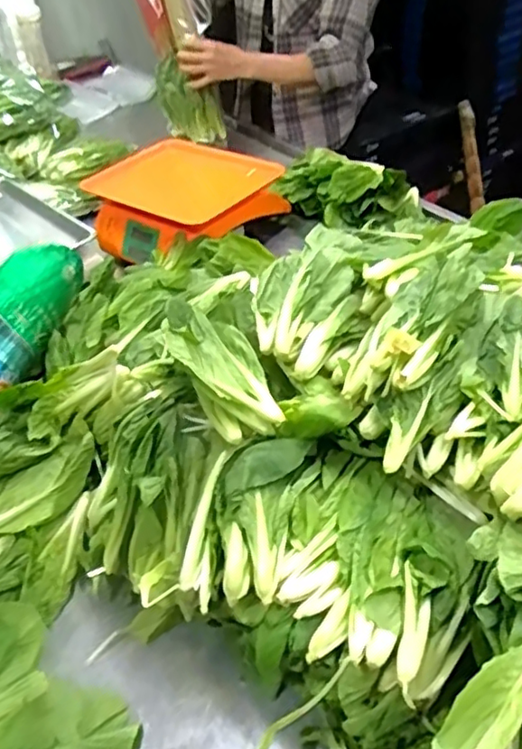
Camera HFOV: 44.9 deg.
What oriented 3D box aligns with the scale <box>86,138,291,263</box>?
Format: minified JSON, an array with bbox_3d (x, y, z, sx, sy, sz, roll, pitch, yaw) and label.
[{"bbox_3d":[-0.152,-0.305,1.106,0.302,0.101,0.274,28,52,31],"label":"scale"}]

